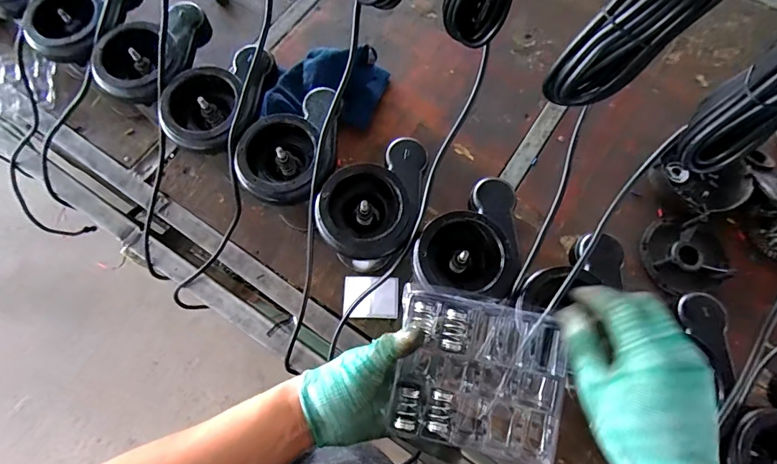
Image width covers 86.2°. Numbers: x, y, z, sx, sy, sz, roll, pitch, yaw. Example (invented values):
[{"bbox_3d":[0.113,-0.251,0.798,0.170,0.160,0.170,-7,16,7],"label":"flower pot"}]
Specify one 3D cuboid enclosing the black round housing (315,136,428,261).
[{"bbox_3d":[-0.014,-0.045,0.522,0.118,0.053,0.169,26,74,8],"label":"black round housing"}]

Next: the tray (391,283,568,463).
[{"bbox_3d":[0.087,0.133,0.396,0.154,0.029,0.135,11,72,3],"label":"tray"}]

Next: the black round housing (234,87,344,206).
[{"bbox_3d":[-0.124,-0.115,0.547,0.119,0.066,0.165,14,73,4],"label":"black round housing"}]

